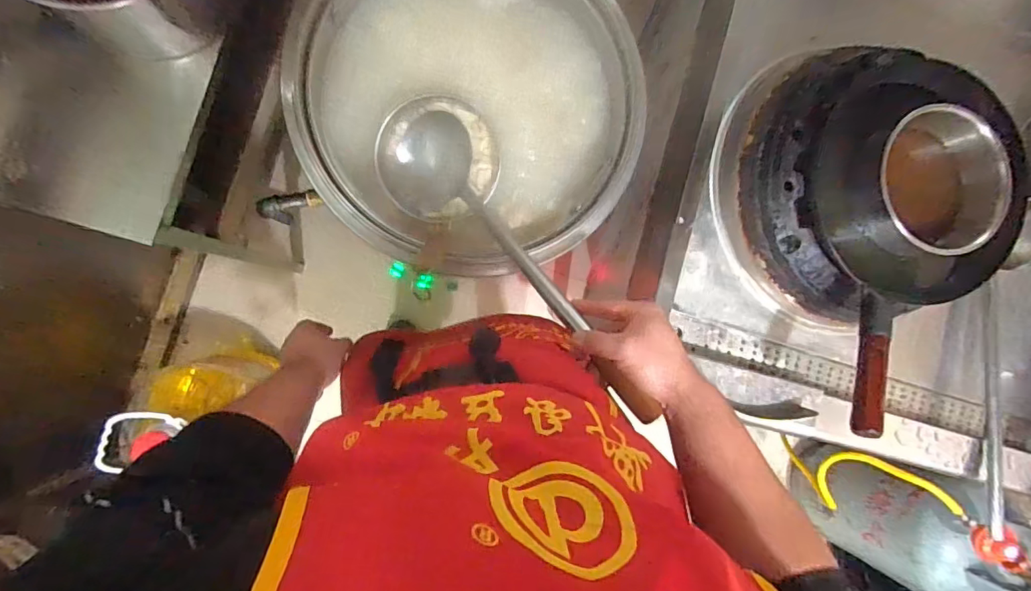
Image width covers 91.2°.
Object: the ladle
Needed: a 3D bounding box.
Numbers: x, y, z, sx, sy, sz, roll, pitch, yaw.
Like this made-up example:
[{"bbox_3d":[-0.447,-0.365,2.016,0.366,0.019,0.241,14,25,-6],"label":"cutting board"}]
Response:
[{"bbox_3d":[-0.013,-0.048,0.635,0.126,0.090,0.519,-37,62,-8],"label":"ladle"}]

